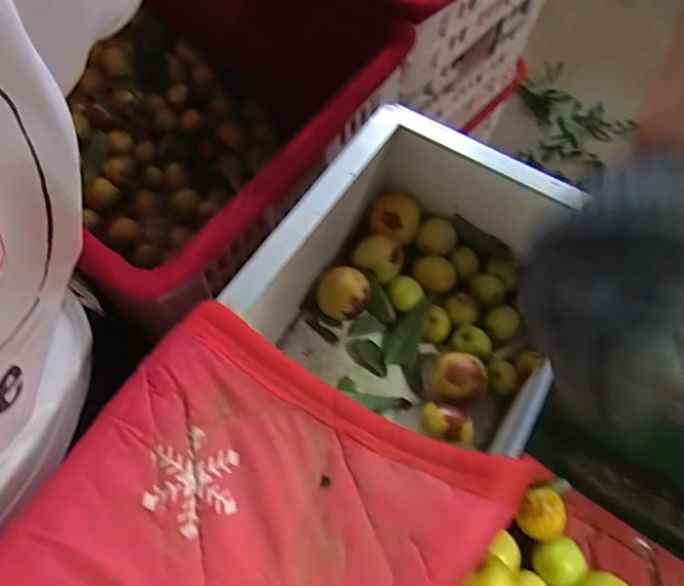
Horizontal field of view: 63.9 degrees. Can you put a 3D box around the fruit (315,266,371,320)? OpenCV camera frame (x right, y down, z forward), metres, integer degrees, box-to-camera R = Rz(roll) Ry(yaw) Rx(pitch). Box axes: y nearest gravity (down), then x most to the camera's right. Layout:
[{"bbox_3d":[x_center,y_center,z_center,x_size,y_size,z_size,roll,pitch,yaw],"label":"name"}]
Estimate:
[{"bbox_3d":[0.000,0.001,0.460,0.043,0.037,0.038,4,65,0],"label":"fruit"}]

